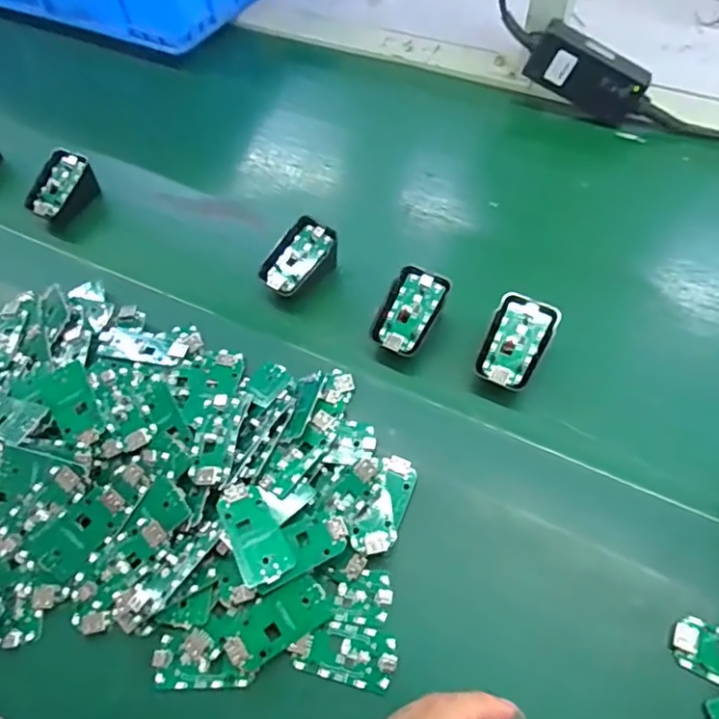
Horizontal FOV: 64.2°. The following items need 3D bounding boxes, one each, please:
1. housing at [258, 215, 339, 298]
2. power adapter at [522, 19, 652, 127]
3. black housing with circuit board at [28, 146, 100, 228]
[{"bbox_3d":[-0.052,-0.081,0.486,0.040,0.039,0.065,32,64,21],"label":"housing"},{"bbox_3d":[0.226,-0.282,0.571,0.115,0.052,0.030,30,62,-1],"label":"power adapter"},{"bbox_3d":[-0.285,-0.164,0.548,0.042,0.038,0.064,23,61,16],"label":"black housing with circuit board"}]

